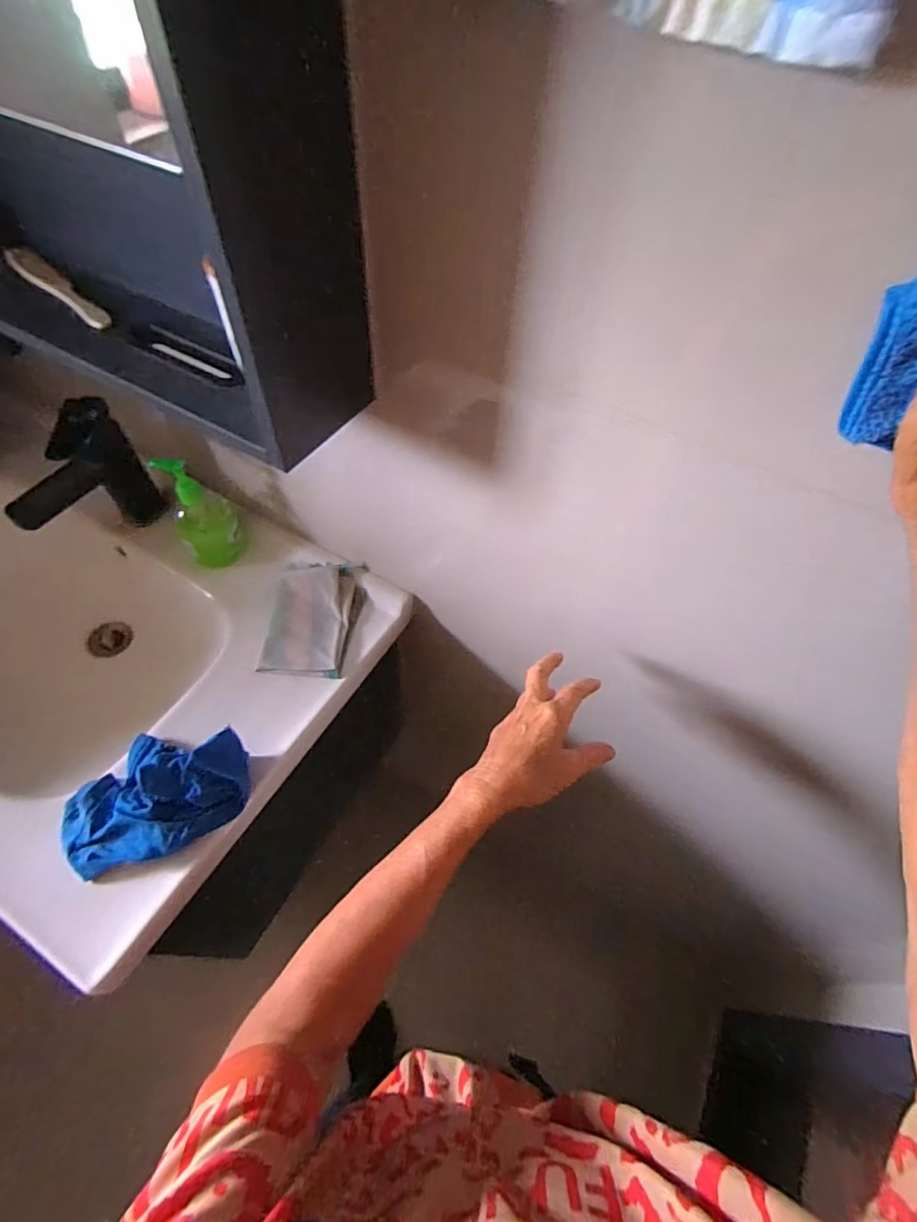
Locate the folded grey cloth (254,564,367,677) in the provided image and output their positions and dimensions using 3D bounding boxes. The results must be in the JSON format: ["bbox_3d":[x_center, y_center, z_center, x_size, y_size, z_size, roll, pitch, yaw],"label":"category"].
[{"bbox_3d":[-0.178,0.006,0.647,0.102,0.013,0.154,8,56,1],"label":"folded grey cloth"}]

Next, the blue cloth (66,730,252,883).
[{"bbox_3d":[-0.291,0.173,0.512,0.171,0.074,0.122,-13,58,-12],"label":"blue cloth"}]

